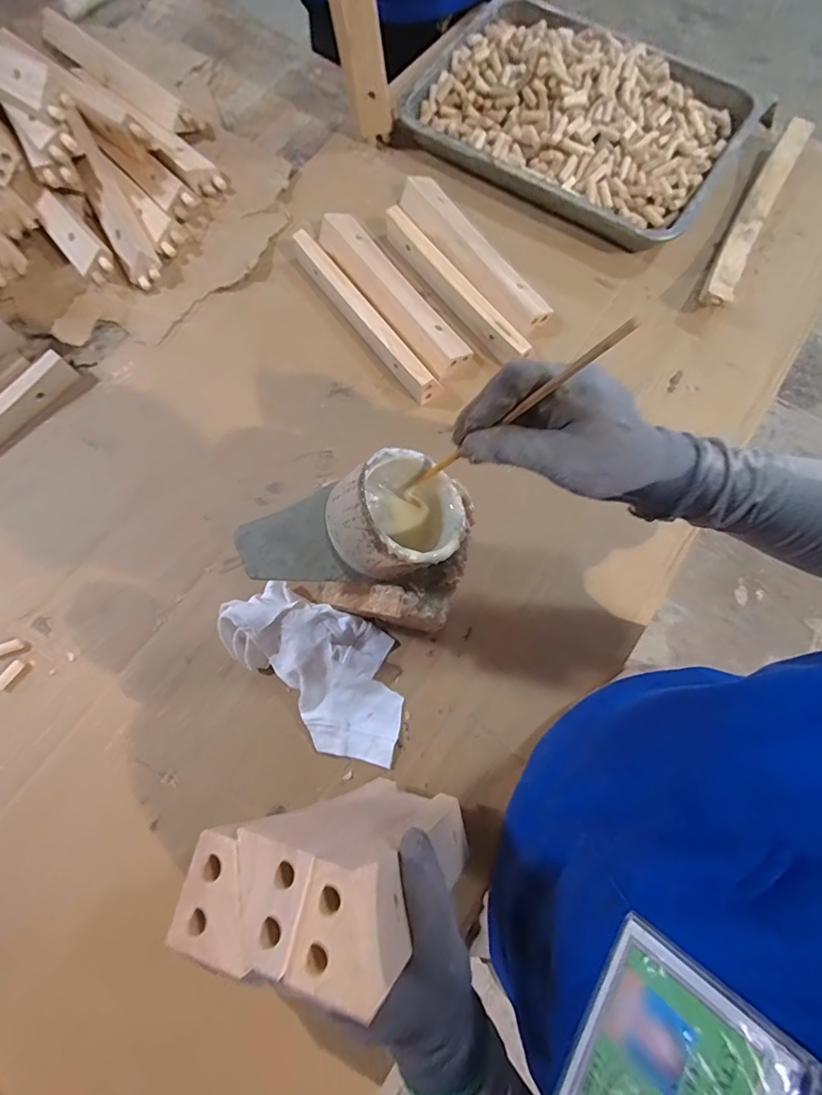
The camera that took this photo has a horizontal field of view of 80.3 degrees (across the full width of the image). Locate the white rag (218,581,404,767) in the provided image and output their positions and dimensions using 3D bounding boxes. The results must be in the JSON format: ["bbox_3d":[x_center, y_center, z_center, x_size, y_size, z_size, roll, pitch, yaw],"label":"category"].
[{"bbox_3d":[-0.078,0.110,0.455,0.116,0.045,0.199,-43,79,-11],"label":"white rag"}]

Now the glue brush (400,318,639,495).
[{"bbox_3d":[0.046,-0.071,0.294,0.011,0.200,0.007,4,72,-29],"label":"glue brush"}]

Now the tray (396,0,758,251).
[{"bbox_3d":[0.216,-0.562,0.632,0.398,0.063,0.298,33,77,8],"label":"tray"}]

